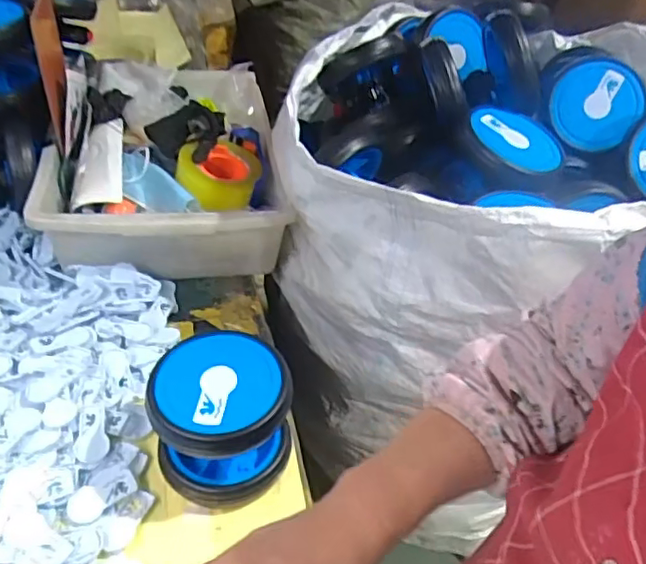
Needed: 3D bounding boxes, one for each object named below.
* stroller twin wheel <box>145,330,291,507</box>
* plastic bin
[{"bbox_3d":[-0.099,0.137,0.595,0.127,0.123,0.119,4,41,-4],"label":"stroller twin wheel"},{"bbox_3d":[-0.237,-0.192,0.929,0.325,0.144,0.442,-2,42,-11],"label":"plastic bin"}]

